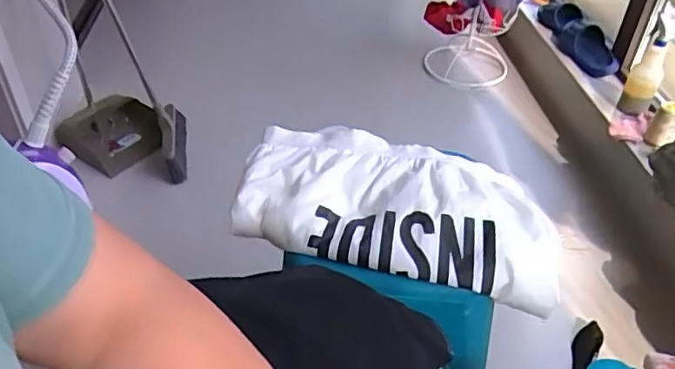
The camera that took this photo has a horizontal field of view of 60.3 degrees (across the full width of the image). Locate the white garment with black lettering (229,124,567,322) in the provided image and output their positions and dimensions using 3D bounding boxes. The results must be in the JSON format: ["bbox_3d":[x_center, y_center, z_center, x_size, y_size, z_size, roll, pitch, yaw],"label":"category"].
[{"bbox_3d":[0.080,0.026,0.790,0.425,0.078,0.211,11,42,11],"label":"white garment with black lettering"}]

